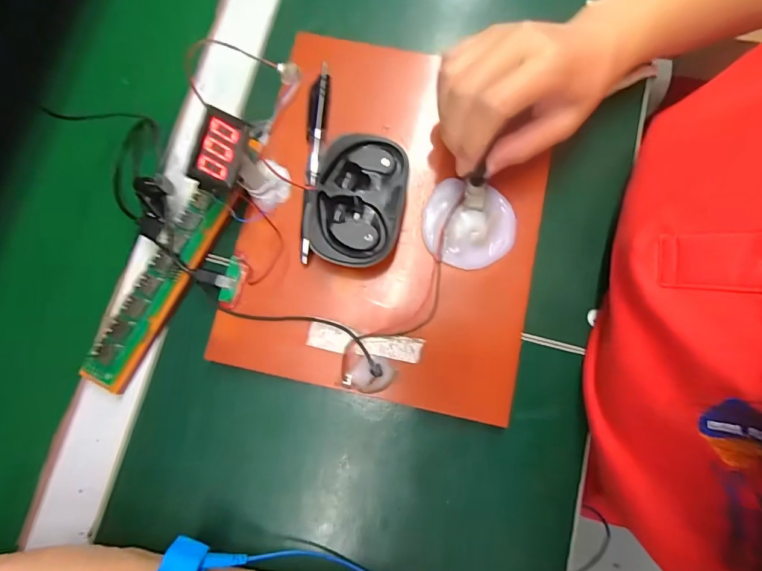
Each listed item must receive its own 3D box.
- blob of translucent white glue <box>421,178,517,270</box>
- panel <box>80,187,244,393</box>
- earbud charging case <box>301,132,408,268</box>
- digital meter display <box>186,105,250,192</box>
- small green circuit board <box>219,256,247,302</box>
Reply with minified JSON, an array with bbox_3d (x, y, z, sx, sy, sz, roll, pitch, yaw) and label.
[{"bbox_3d":[0.060,-0.041,0.292,0.061,0.016,0.057,6,80,1],"label":"blob of translucent white glue"},{"bbox_3d":[-0.150,-0.002,0.292,0.030,0.007,0.154,28,81,5],"label":"panel"},{"bbox_3d":[-0.016,-0.054,0.288,0.061,0.029,0.086,10,80,2],"label":"earbud charging case"},{"bbox_3d":[-0.102,-0.082,0.267,0.029,0.016,0.047,16,76,-28],"label":"digital meter display"},{"bbox_3d":[-0.101,-0.005,0.293,0.012,0.004,0.031,13,80,3],"label":"small green circuit board"}]

